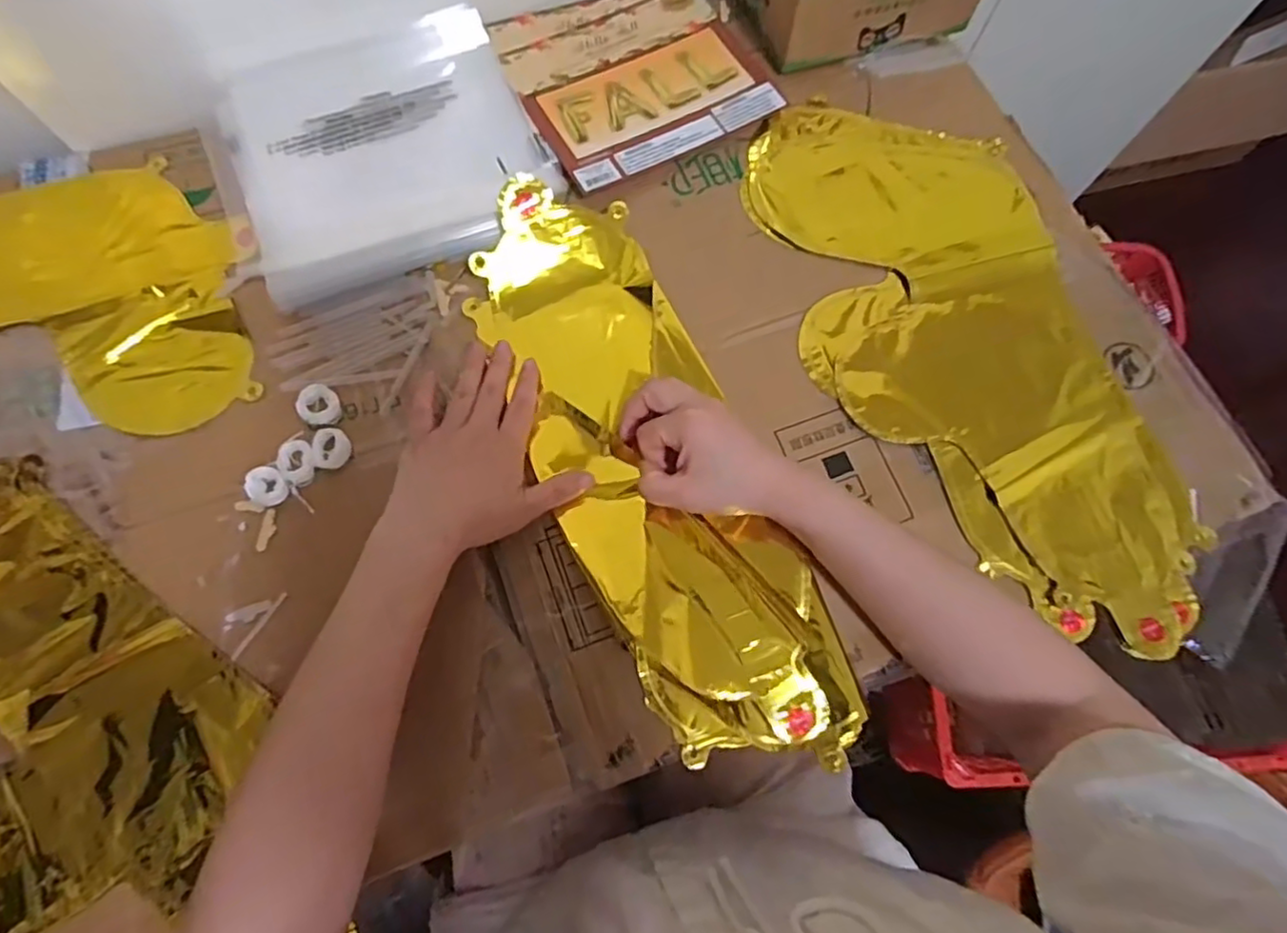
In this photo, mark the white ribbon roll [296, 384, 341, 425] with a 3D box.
[{"bbox_3d":[-0.222,-0.043,0.444,0.026,0.006,0.029,-22,75,-9],"label":"white ribbon roll"}]

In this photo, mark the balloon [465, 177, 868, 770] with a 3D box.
[{"bbox_3d":[0.003,-0.006,0.434,0.130,0.035,0.413,-22,75,-9],"label":"balloon"}]

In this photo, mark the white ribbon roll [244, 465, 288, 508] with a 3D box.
[{"bbox_3d":[-0.244,0.013,0.421,0.023,0.007,0.026,-23,75,-9],"label":"white ribbon roll"}]

